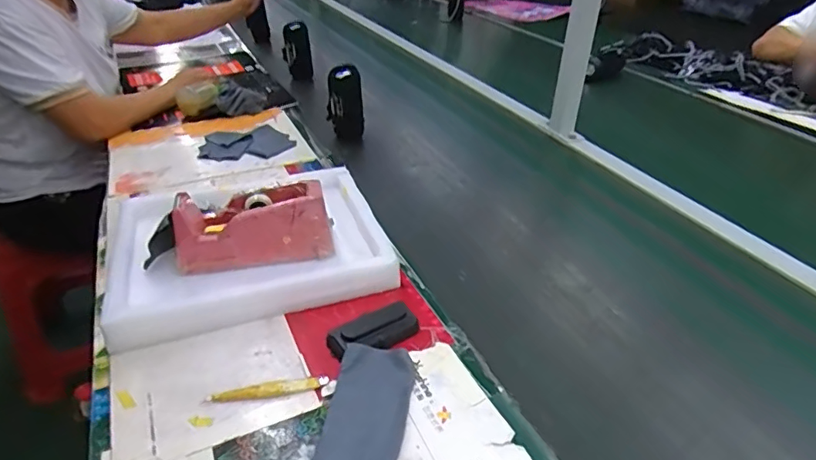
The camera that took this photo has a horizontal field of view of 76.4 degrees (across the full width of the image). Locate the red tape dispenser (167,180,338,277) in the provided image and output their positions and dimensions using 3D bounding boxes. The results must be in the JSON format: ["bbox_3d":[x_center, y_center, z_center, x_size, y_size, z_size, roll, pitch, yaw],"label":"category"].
[{"bbox_3d":[-0.206,0.003,0.695,0.200,0.104,0.060,-8,35,-14],"label":"red tape dispenser"}]

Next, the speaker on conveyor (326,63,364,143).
[{"bbox_3d":[-0.131,-0.257,1.094,0.073,0.159,0.054,-5,35,-10],"label":"speaker on conveyor"}]

